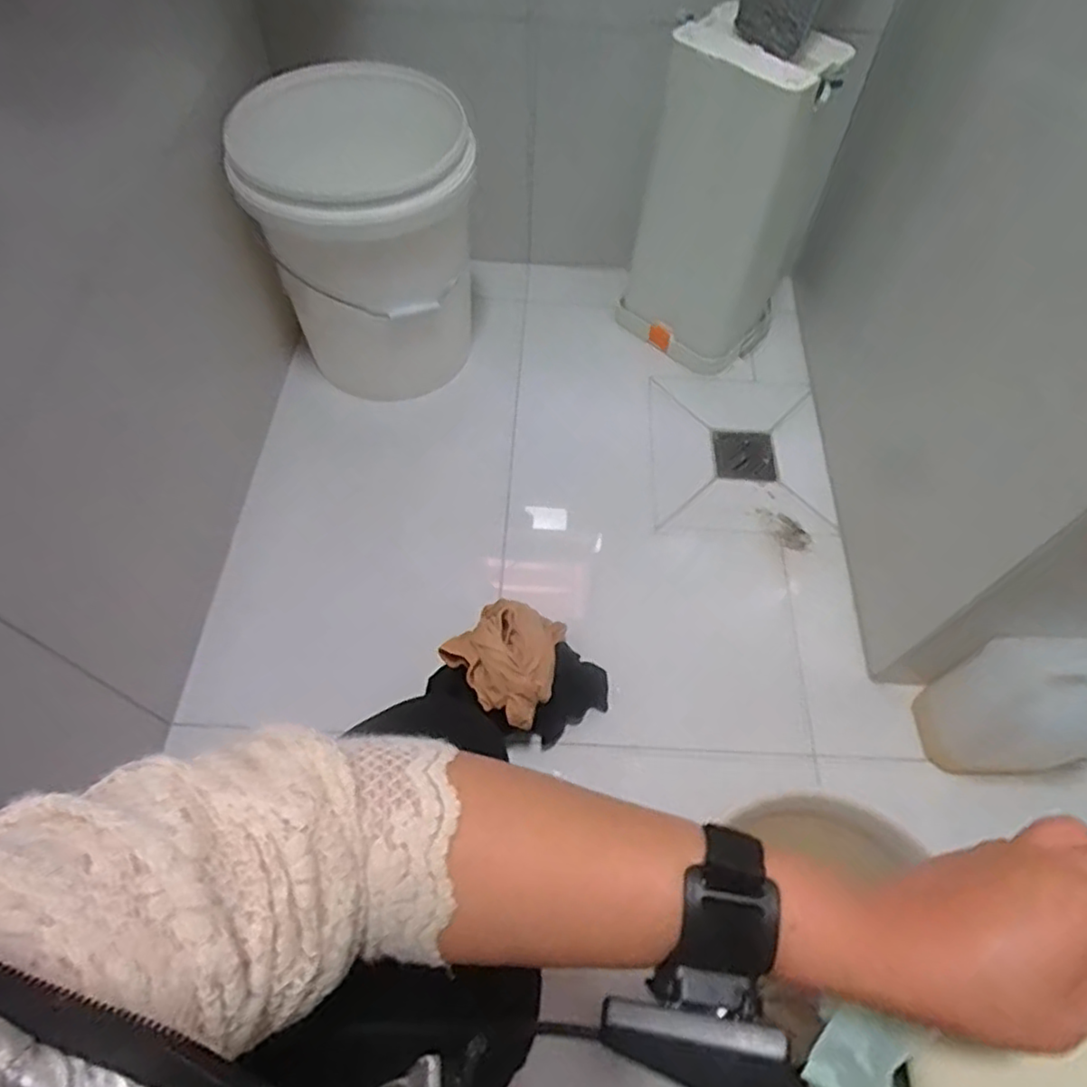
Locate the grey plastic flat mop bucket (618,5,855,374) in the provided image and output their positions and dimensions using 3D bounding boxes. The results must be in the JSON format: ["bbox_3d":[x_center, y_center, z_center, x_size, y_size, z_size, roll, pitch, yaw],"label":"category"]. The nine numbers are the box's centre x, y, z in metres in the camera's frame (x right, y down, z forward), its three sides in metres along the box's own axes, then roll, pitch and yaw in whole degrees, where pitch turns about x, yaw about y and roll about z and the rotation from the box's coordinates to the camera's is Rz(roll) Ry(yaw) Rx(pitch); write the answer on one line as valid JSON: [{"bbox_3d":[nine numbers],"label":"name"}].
[{"bbox_3d":[0.253,-0.481,1.020,0.231,0.442,0.138,29,63,15],"label":"grey plastic flat mop bucket"}]

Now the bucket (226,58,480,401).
[{"bbox_3d":[-0.251,-0.459,1.013,0.301,0.360,0.343,-11,61,-8],"label":"bucket"}]

